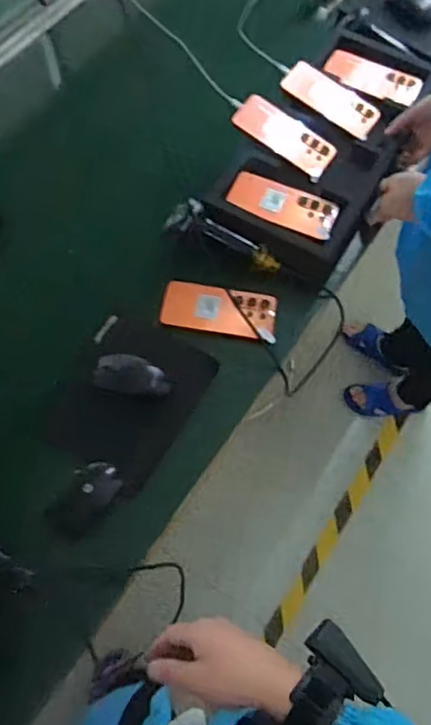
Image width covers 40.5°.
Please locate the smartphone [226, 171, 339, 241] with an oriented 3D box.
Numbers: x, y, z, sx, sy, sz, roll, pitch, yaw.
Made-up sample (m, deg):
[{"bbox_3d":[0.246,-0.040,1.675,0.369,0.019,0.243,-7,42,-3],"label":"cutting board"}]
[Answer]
[{"bbox_3d":[0.108,-0.253,0.931,0.176,0.011,0.082,25,68,12],"label":"smartphone"}]

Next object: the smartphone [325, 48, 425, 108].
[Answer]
[{"bbox_3d":[0.285,-0.518,1.063,0.173,0.016,0.067,25,68,11],"label":"smartphone"}]

